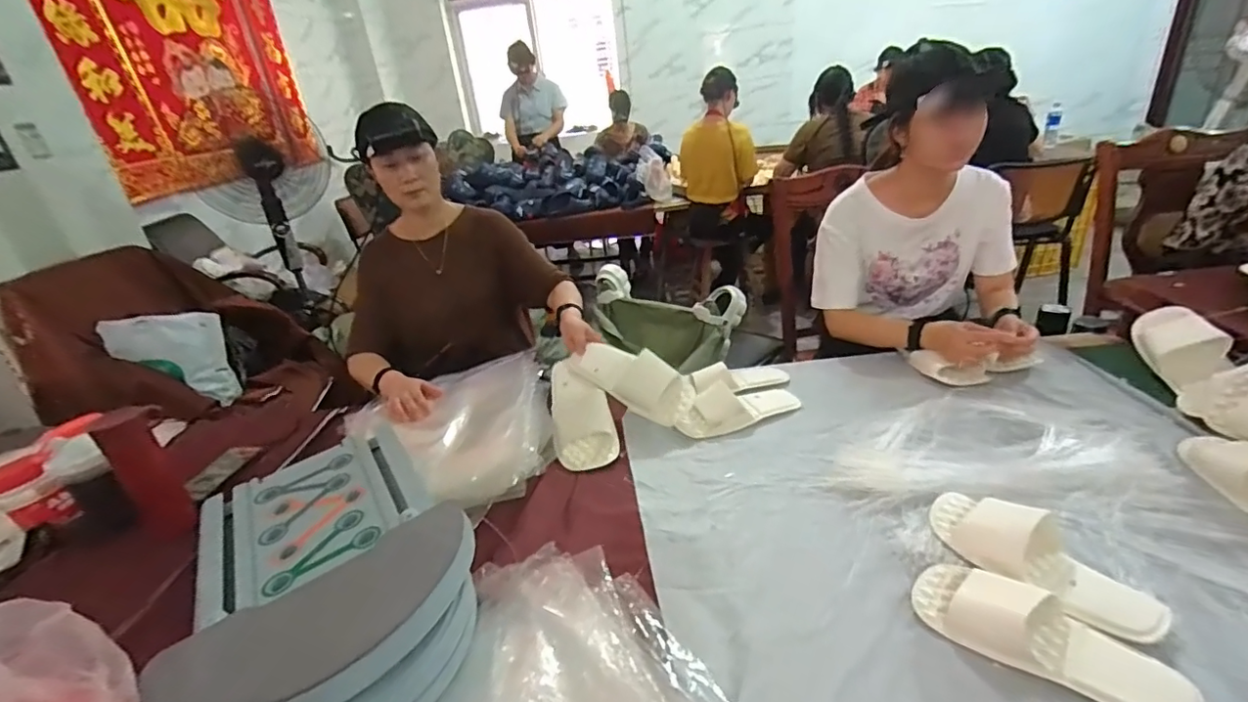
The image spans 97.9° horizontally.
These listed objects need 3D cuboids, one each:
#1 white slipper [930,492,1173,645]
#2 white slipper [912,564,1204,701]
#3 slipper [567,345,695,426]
[{"bbox_3d":[0.477,0.230,0.627,0.093,0.052,0.229,-26,32,-34],"label":"white slipper"},{"bbox_3d":[0.427,0.281,0.552,0.232,0.053,0.096,12,32,34],"label":"white slipper"},{"bbox_3d":[0.016,0.051,1.033,0.247,0.114,0.061,22,2,13],"label":"slipper"}]

